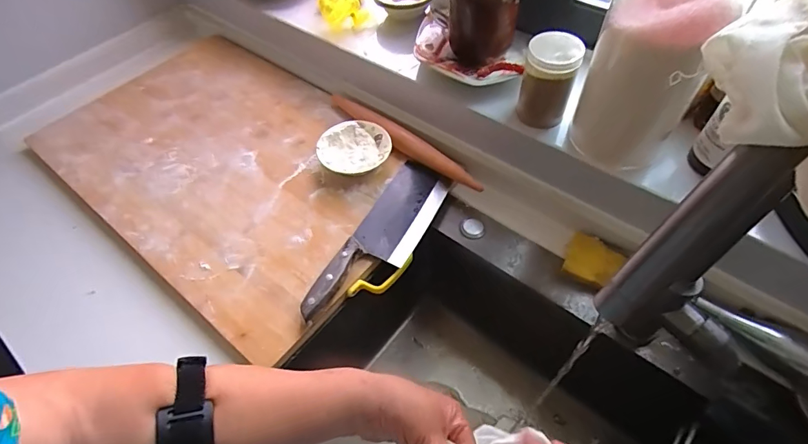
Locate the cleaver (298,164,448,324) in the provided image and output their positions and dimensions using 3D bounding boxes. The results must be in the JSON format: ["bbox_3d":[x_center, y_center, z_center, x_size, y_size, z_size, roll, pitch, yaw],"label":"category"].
[{"bbox_3d":[-0.028,0.018,0.580,0.084,0.026,0.283,22,58,19],"label":"cleaver"}]

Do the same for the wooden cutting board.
[{"bbox_3d":[-0.281,-0.110,0.703,0.637,0.028,0.397,32,62,25],"label":"wooden cutting board"}]

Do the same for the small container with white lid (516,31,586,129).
[{"bbox_3d":[0.182,-0.178,0.546,0.062,0.101,0.051,11,55,10],"label":"small container with white lid"}]

